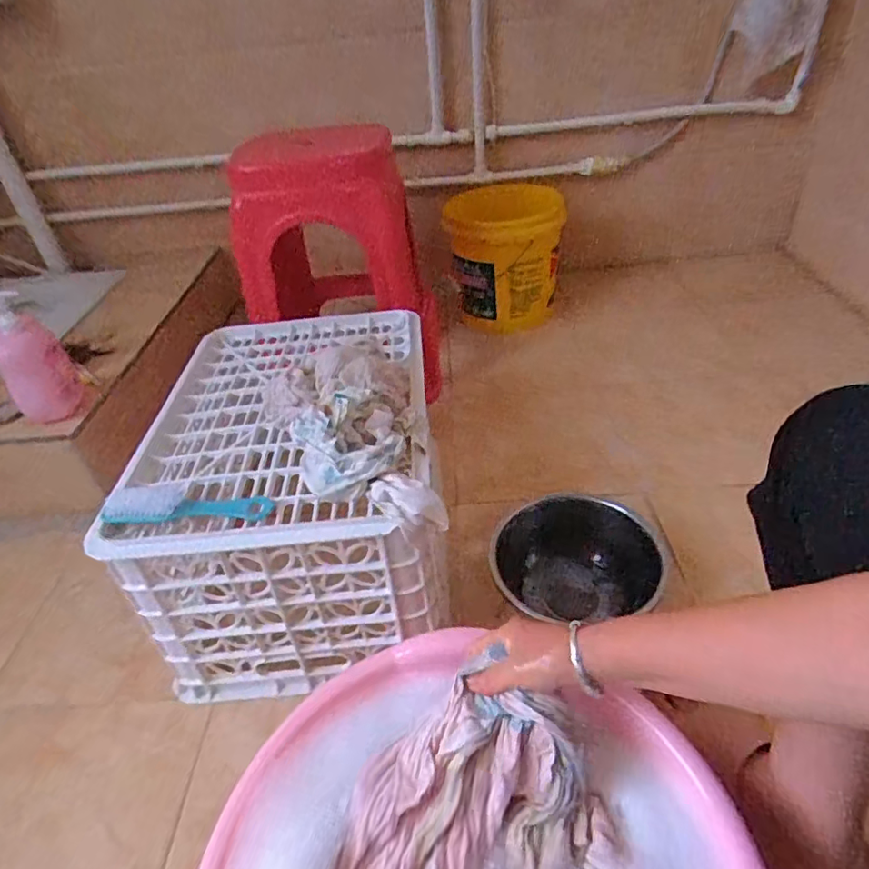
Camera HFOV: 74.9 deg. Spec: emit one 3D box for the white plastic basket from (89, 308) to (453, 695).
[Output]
[{"bbox_3d":[-0.171,0.044,0.768,0.337,0.273,0.484,-5,39,1],"label":"white plastic basket"}]

